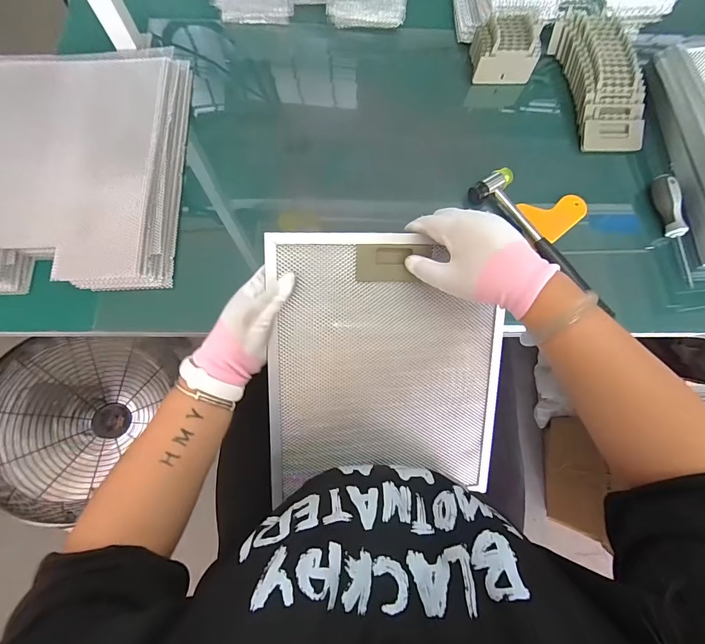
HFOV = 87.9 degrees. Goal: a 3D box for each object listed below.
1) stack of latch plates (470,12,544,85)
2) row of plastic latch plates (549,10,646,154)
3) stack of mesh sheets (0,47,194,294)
[{"bbox_3d":[0.230,-0.408,0.545,0.095,0.053,0.076,1,75,-1],"label":"stack of latch plates"},{"bbox_3d":[0.369,-0.355,0.538,0.096,0.041,0.218,-7,75,-3],"label":"row of plastic latch plates"},{"bbox_3d":[-0.379,-0.217,0.482,0.295,0.057,0.363,-1,75,-2],"label":"stack of mesh sheets"}]

